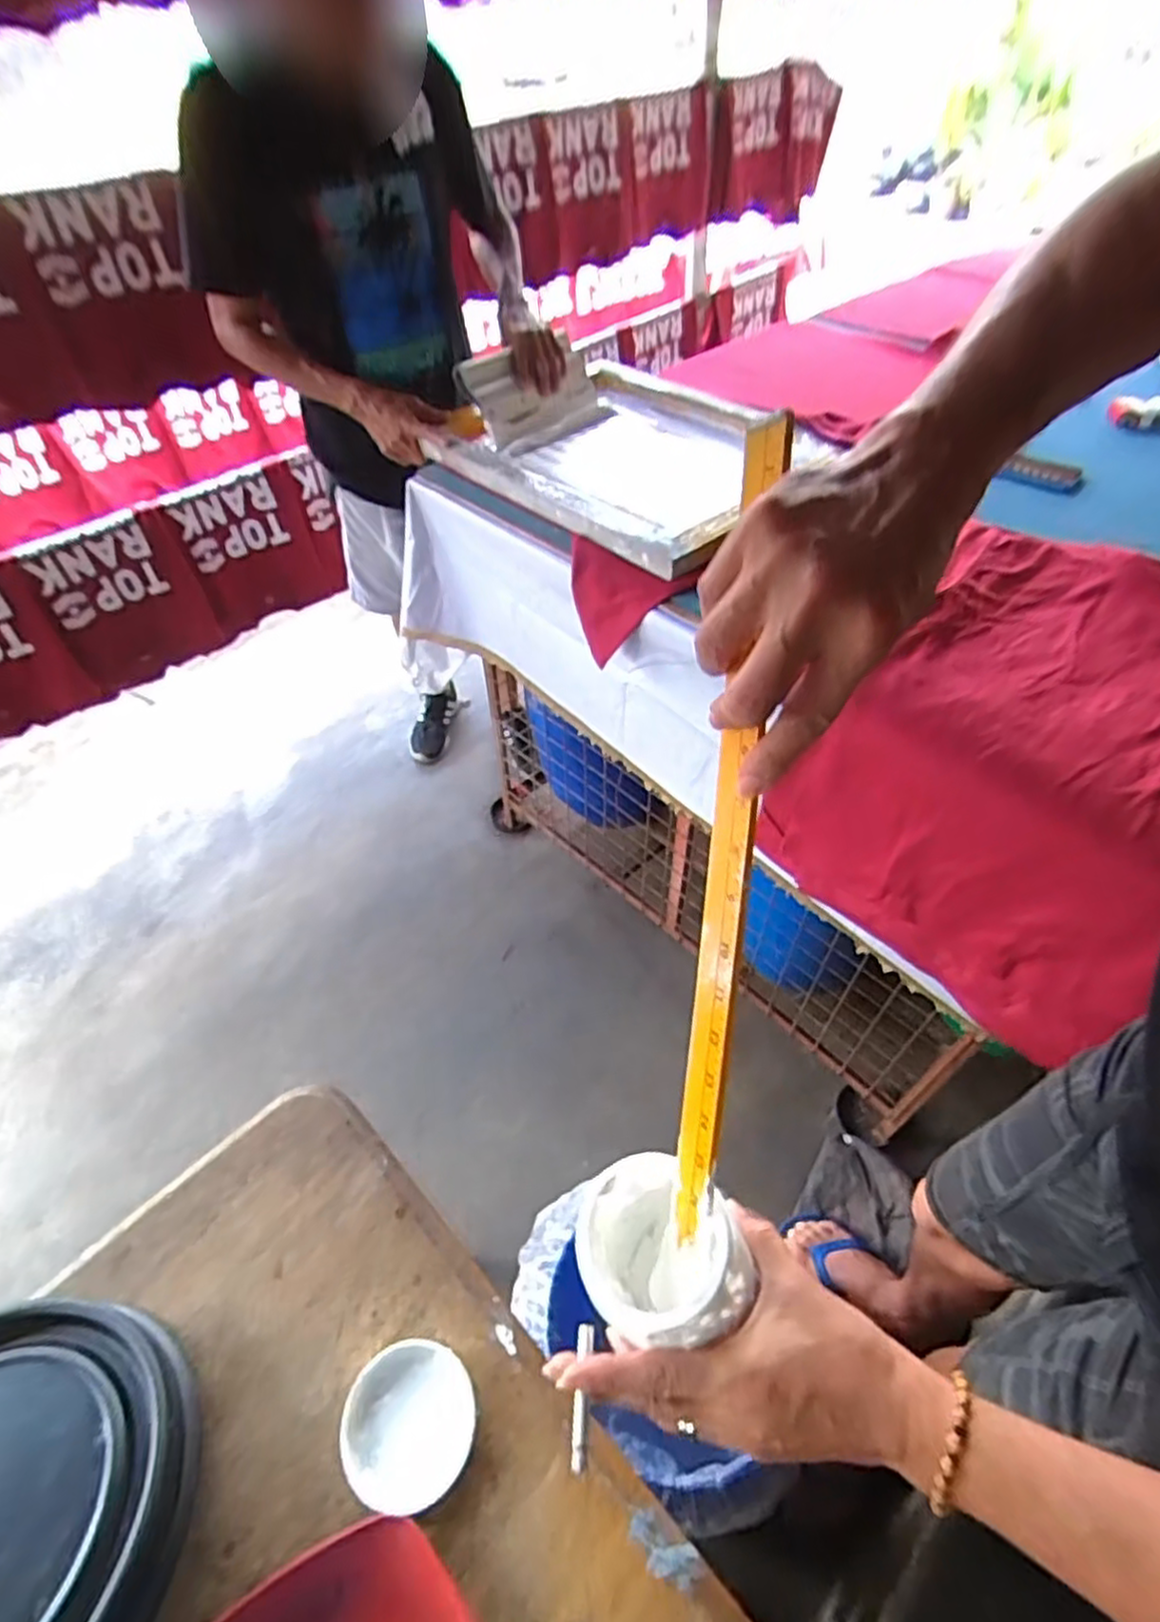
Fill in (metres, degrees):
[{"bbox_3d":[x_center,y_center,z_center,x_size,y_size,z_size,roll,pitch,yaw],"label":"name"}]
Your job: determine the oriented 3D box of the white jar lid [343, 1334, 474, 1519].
[{"bbox_3d":[-0.123,0.437,0.514,0.092,0.012,0.090,-1,50,1],"label":"white jar lid"}]

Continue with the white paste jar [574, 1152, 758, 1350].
[{"bbox_3d":[0.056,0.273,0.437,0.093,0.126,0.093,-15,43,14],"label":"white paste jar"}]

